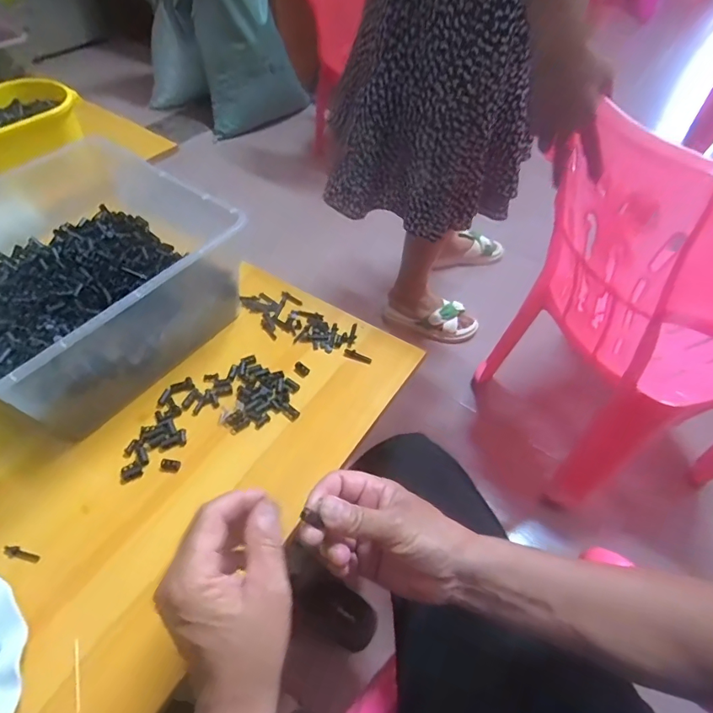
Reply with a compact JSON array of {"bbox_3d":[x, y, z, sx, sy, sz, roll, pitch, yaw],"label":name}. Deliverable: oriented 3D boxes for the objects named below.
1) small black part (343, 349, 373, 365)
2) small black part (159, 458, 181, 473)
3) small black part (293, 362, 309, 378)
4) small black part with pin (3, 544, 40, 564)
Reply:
[{"bbox_3d":[0.001,0.000,0.572,0.035,0.004,0.012,19,54,14],"label":"small black part"},{"bbox_3d":[-0.192,0.112,0.486,0.019,0.006,0.012,5,51,3],"label":"small black part"},{"bbox_3d":[-0.065,0.015,0.559,0.020,0.004,0.014,33,58,23],"label":"small black part"},{"bbox_3d":[-0.307,0.181,0.431,0.037,0.004,0.010,15,53,11],"label":"small black part with pin"}]

